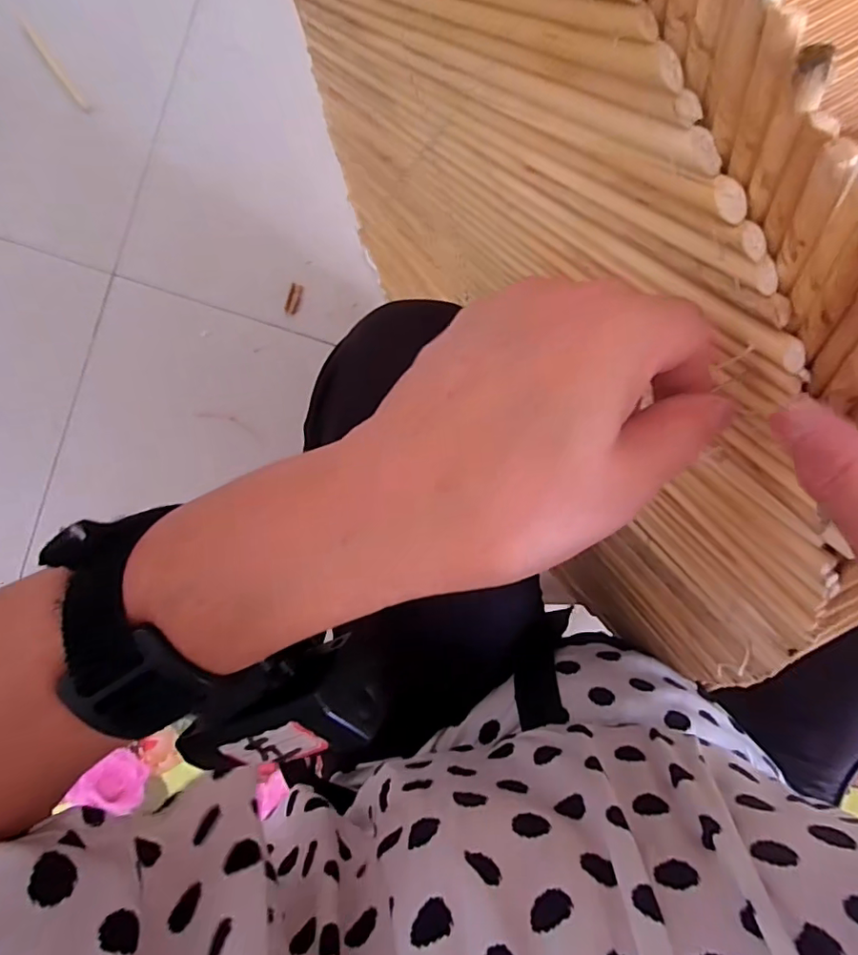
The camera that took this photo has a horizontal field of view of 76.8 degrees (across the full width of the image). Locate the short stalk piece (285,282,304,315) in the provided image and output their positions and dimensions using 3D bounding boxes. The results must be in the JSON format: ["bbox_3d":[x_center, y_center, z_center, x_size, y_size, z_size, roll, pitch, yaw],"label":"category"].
[{"bbox_3d":[-0.180,-0.238,0.722,0.017,0.004,0.040,15,89,-8],"label":"short stalk piece"}]

